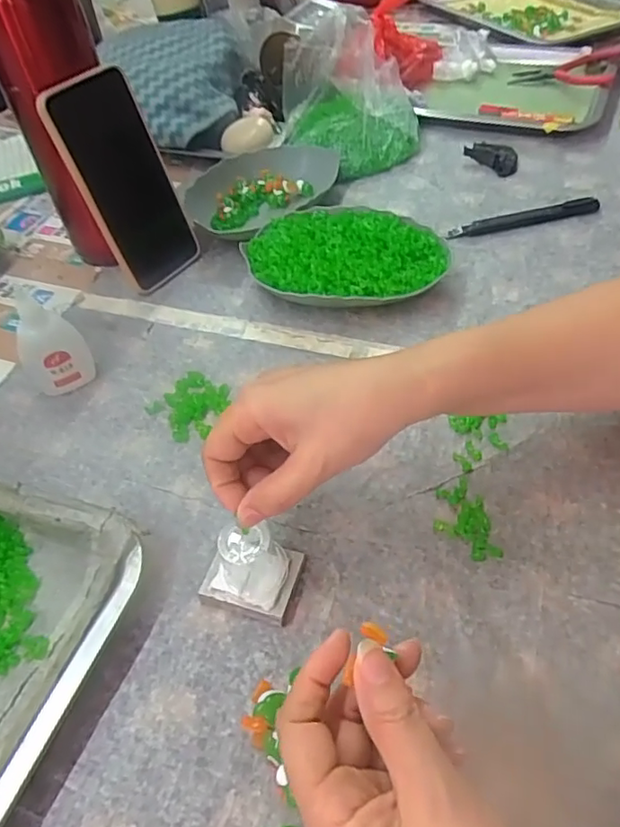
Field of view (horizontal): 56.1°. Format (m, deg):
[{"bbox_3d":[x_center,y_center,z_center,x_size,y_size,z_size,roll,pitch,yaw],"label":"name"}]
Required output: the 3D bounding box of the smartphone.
[{"bbox_3d":[-0.150,-0.187,0.479,0.015,0.163,0.075,24,57,38],"label":"smartphone"}]

